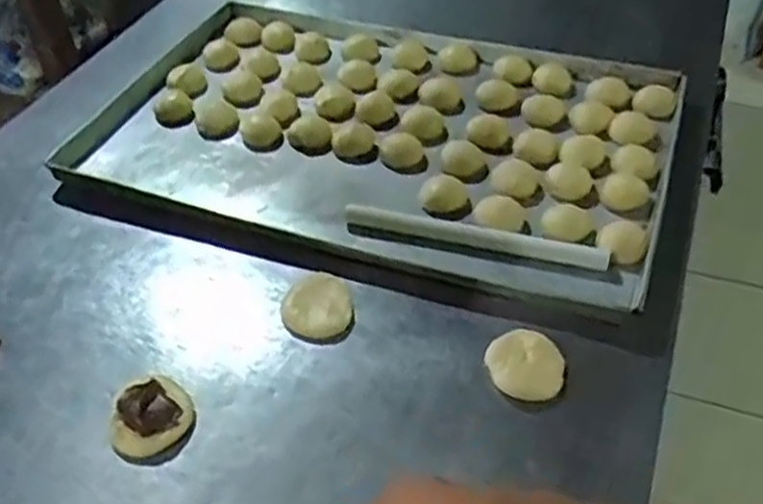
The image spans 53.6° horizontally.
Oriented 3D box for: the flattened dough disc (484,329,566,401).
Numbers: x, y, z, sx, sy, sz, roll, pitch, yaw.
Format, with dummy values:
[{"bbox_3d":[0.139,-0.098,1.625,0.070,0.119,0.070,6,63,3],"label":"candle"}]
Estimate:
[{"bbox_3d":[0.135,0.103,0.699,0.064,0.012,0.068,-1,45,1],"label":"flattened dough disc"}]

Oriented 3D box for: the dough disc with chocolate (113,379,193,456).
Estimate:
[{"bbox_3d":[-0.210,0.145,0.683,0.072,0.036,0.073,-1,45,1],"label":"dough disc with chocolate"}]

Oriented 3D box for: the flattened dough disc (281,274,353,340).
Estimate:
[{"bbox_3d":[-0.068,0.052,0.769,0.071,0.028,0.082,-9,45,-6],"label":"flattened dough disc"}]

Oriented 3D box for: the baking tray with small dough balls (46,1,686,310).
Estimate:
[{"bbox_3d":[-0.009,-0.162,0.986,0.734,0.050,0.462,14,47,16],"label":"baking tray with small dough balls"}]

